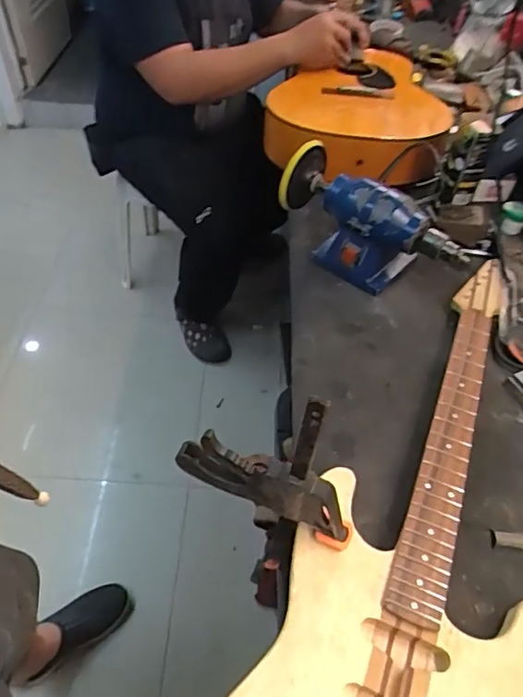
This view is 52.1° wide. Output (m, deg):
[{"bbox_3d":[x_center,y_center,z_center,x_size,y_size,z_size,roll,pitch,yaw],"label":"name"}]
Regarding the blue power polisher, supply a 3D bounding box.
[{"bbox_3d":[0.177,-0.196,0.879,0.326,0.144,0.124,32,55,21],"label":"blue power polisher"}]

